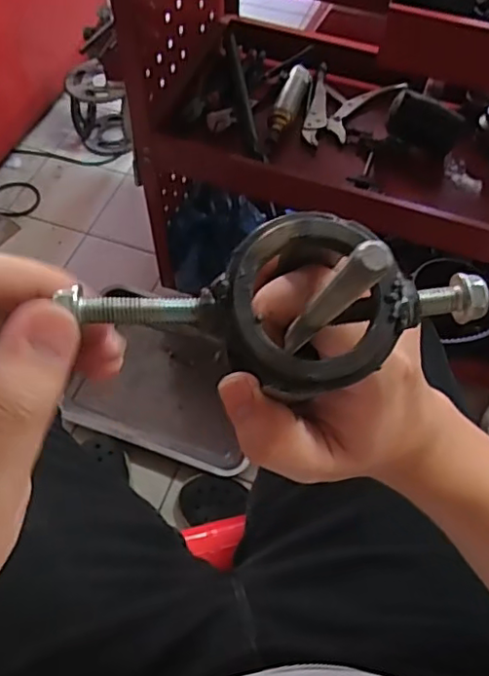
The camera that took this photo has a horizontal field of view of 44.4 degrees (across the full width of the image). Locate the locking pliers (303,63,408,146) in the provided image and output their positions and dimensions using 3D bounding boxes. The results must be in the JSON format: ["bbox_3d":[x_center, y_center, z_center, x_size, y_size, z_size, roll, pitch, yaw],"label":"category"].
[{"bbox_3d":[0.171,-0.371,0.935,0.138,0.030,0.180,11,58,5],"label":"locking pliers"}]

